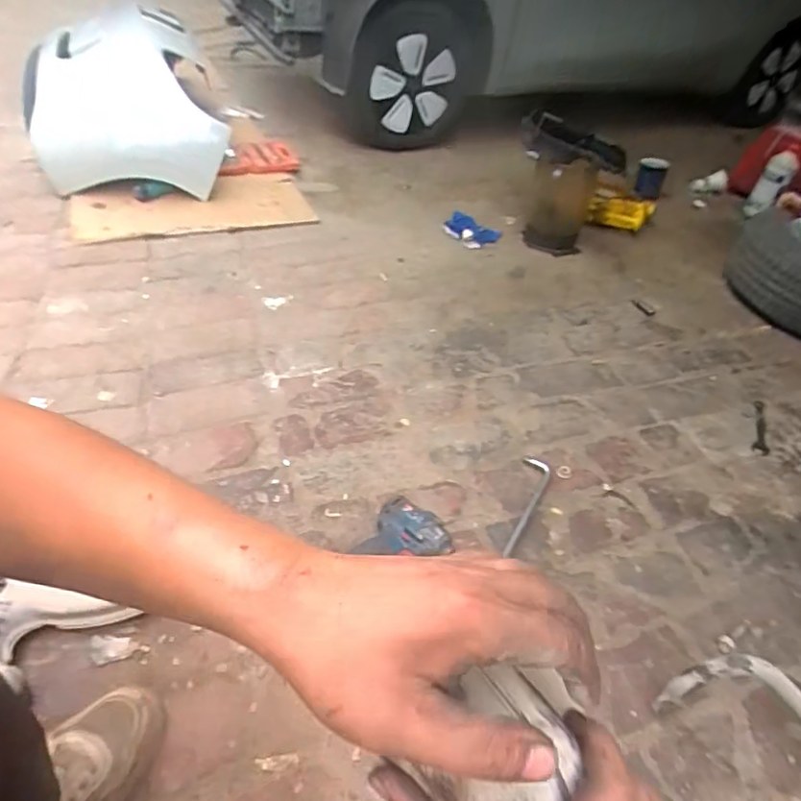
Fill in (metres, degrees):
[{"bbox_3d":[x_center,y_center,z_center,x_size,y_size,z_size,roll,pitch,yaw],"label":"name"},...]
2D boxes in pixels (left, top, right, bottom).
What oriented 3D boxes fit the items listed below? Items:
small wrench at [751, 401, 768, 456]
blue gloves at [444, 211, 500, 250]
[{"bbox_3d":[0.723,0.054,1.195,0.031,0.005,0.167,23,47,14],"label":"small wrench"},{"bbox_3d":[0.221,-0.523,1.833,0.196,0.069,0.135,23,45,24],"label":"blue gloves"}]

